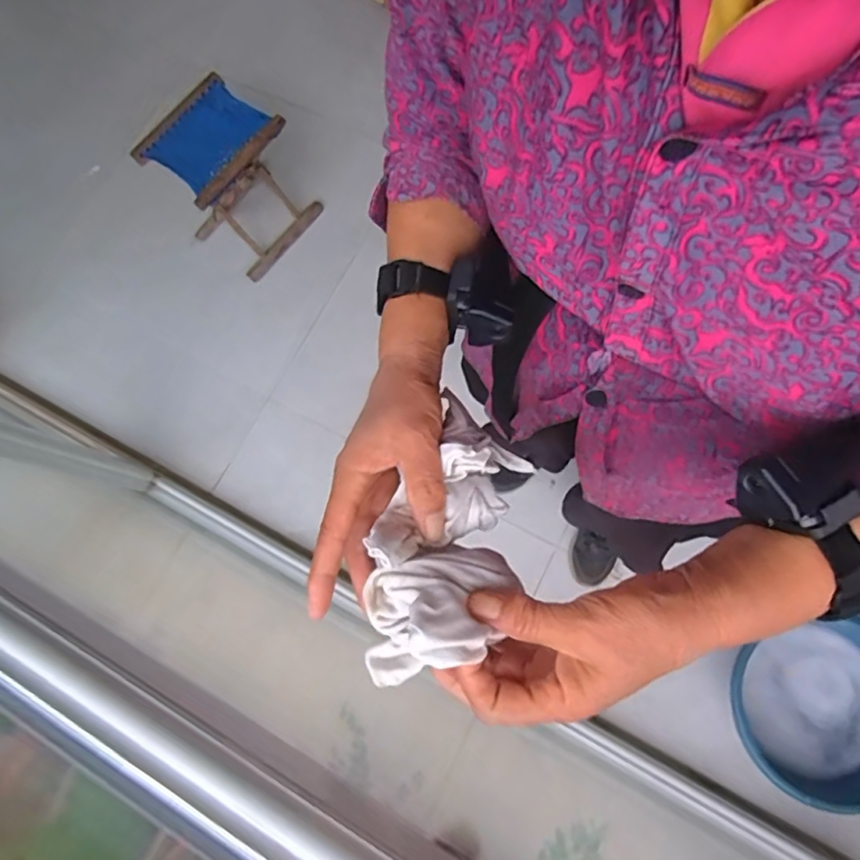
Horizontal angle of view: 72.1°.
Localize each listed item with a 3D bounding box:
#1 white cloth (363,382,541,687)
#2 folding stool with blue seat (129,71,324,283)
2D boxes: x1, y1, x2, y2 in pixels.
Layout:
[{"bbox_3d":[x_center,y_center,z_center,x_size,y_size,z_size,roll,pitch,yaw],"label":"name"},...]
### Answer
[{"bbox_3d":[0.012,0.058,0.334,0.076,0.048,0.159,17,60,7],"label":"white cloth"},{"bbox_3d":[-0.502,-0.641,1.500,0.256,0.309,0.286,39,82,13],"label":"folding stool with blue seat"}]

